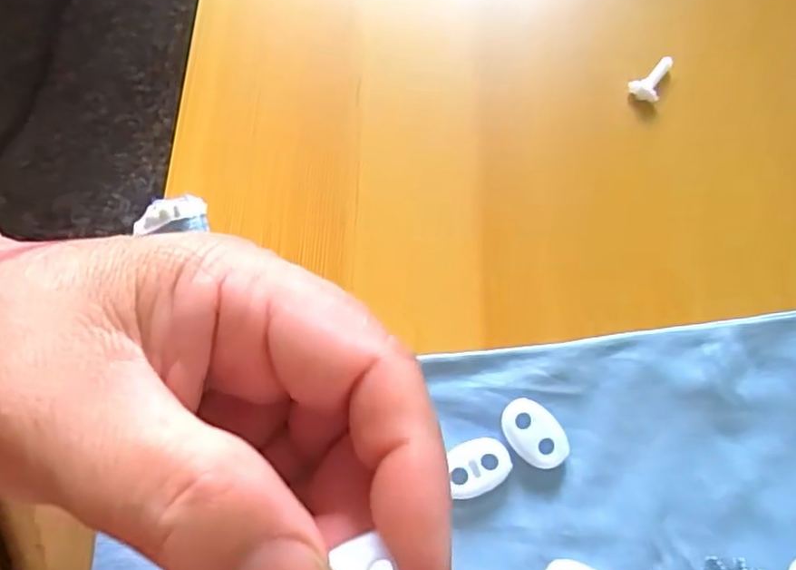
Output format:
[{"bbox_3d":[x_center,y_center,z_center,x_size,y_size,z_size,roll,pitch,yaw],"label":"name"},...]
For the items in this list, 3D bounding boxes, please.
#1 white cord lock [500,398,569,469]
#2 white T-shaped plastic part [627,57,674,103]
[{"bbox_3d":[0.042,0.045,0.200,0.015,0.004,0.023,-42,72,-12],"label":"white cord lock"},{"bbox_3d":[0.095,-0.077,0.241,0.011,0.008,0.019,41,89,15],"label":"white T-shaped plastic part"}]

